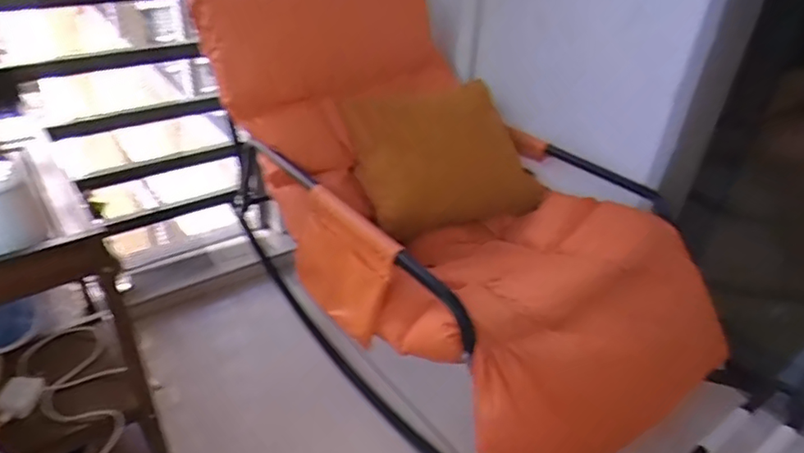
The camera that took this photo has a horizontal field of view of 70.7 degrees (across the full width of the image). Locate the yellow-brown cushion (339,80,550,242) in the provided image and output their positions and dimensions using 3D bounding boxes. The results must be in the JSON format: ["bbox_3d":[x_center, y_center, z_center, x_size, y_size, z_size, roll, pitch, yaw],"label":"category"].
[{"bbox_3d":[0.088,-0.163,1.349,0.391,0.350,0.065,-15,-10,8],"label":"yellow-brown cushion"}]

